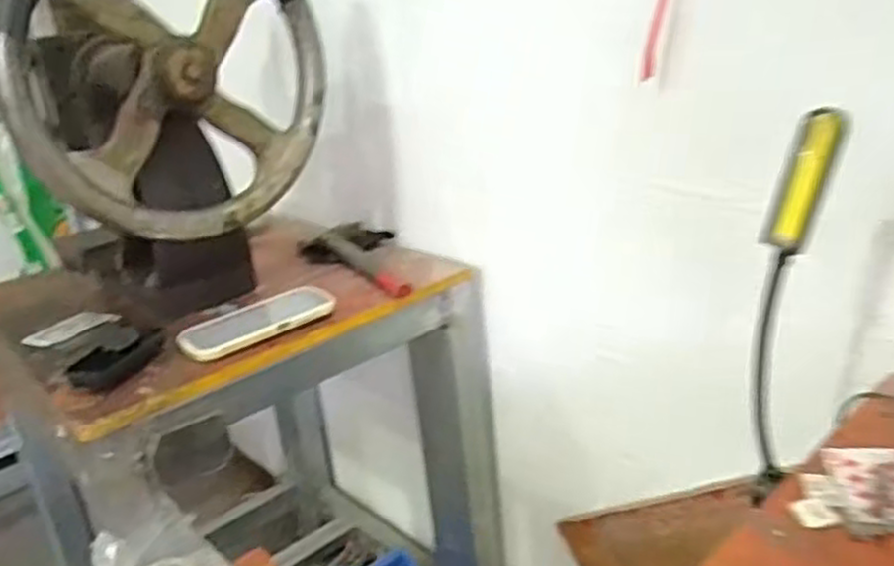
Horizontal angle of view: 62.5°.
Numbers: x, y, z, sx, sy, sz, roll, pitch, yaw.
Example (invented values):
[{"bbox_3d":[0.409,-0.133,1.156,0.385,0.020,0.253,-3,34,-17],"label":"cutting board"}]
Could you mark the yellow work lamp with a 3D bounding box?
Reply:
[{"bbox_3d":[0.217,0.030,0.469,0.039,0.274,0.042,3,22,23],"label":"yellow work lamp"}]

